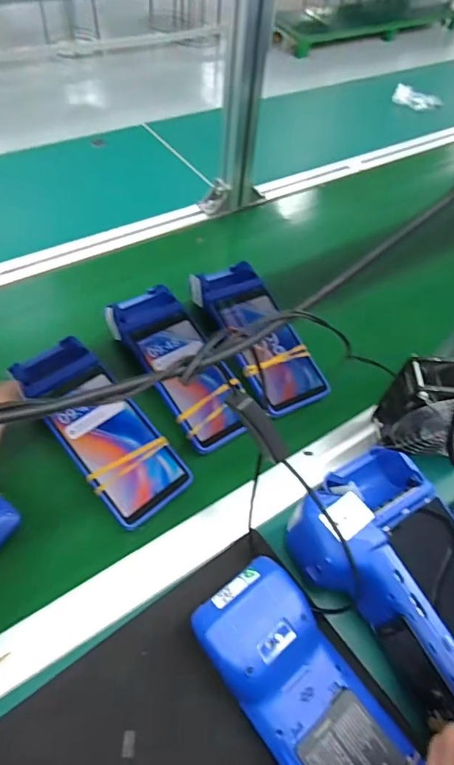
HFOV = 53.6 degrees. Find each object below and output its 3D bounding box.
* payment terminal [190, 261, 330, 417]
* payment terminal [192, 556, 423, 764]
[{"bbox_3d":[0.035,-0.065,0.551,0.085,0.039,0.220,-22,60,-19],"label":"payment terminal"},{"bbox_3d":[0.065,0.233,0.313,0.083,0.043,0.210,-32,64,-24],"label":"payment terminal"}]

